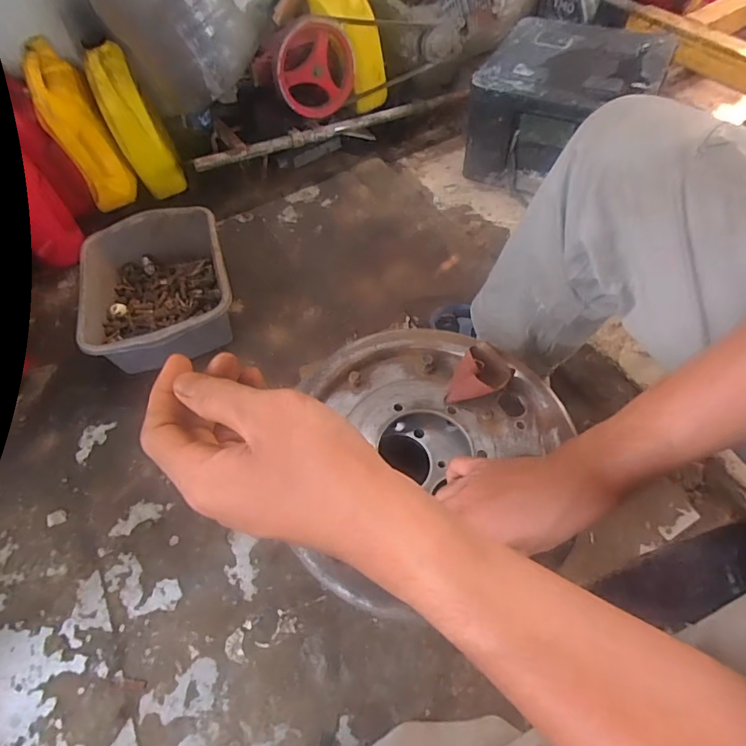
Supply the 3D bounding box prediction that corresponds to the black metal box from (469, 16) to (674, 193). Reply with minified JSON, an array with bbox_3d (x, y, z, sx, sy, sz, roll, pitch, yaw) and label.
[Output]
[{"bbox_3d":[0.449,-0.624,1.125,0.352,0.212,0.382,23,60,18],"label":"black metal box"}]

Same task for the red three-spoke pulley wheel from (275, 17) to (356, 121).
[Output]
[{"bbox_3d":[-0.116,-0.652,1.027,0.184,0.179,0.023,-30,59,-16],"label":"red three-spoke pulley wheel"}]

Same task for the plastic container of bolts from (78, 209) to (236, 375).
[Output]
[{"bbox_3d":[-0.400,-0.150,0.909,0.259,0.120,0.337,-17,56,-8],"label":"plastic container of bolts"}]

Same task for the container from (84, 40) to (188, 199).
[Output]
[{"bbox_3d":[-0.539,-0.560,1.075,0.101,0.281,0.145,-28,58,-15],"label":"container"}]

